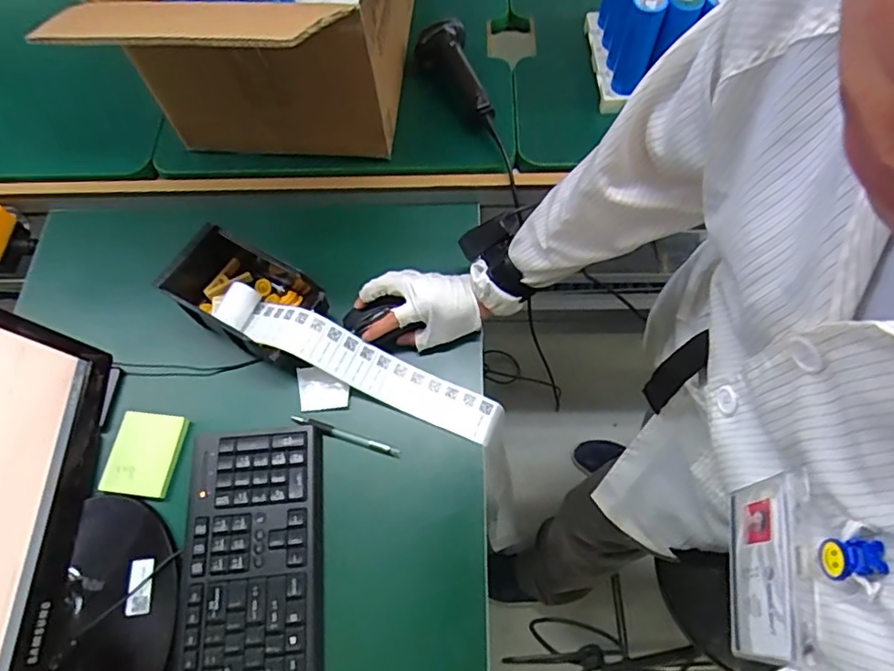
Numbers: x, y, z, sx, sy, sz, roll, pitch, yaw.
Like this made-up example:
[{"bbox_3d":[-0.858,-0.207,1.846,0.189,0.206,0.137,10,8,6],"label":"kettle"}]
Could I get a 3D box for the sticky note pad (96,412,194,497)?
[{"bbox_3d":[-0.308,0.119,0.588,0.062,0.010,0.084,10,66,7],"label":"sticky note pad"}]

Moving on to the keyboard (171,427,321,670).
[{"bbox_3d":[-0.180,0.287,0.516,0.130,0.019,0.408,-5,64,0],"label":"keyboard"}]

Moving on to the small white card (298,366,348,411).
[{"bbox_3d":[-0.135,0.056,0.630,0.056,0.006,0.049,-9,74,9],"label":"small white card"}]

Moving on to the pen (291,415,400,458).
[{"bbox_3d":[-0.107,0.105,0.604,0.118,0.006,0.010,17,67,10],"label":"pen"}]

